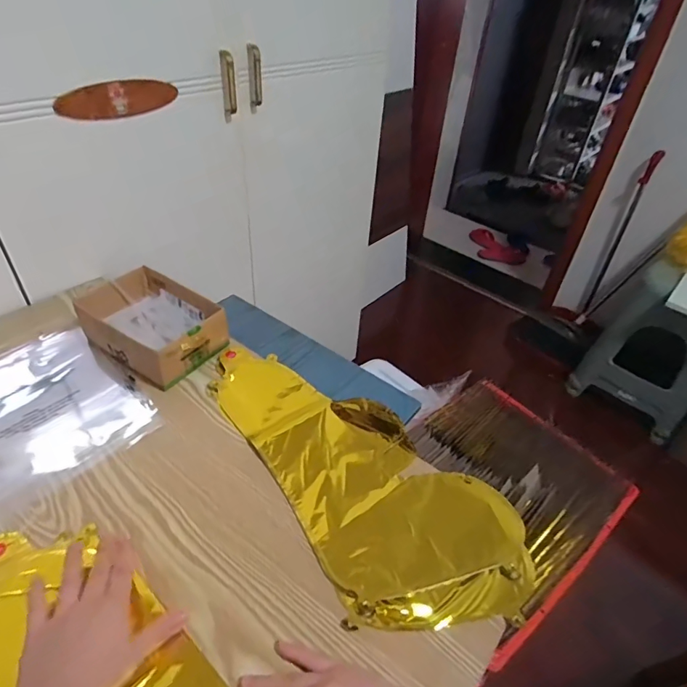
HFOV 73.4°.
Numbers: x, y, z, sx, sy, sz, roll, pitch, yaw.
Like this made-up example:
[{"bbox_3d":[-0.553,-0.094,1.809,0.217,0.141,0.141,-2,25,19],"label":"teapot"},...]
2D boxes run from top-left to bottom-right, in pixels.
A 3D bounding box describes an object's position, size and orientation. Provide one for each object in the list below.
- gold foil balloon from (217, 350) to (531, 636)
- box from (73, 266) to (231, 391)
[{"bbox_3d":[0.008,0.133,0.552,0.199,0.009,0.433,-24,49,-29],"label":"gold foil balloon"},{"bbox_3d":[-0.275,-0.023,0.669,0.187,0.073,0.130,28,46,24],"label":"box"}]

